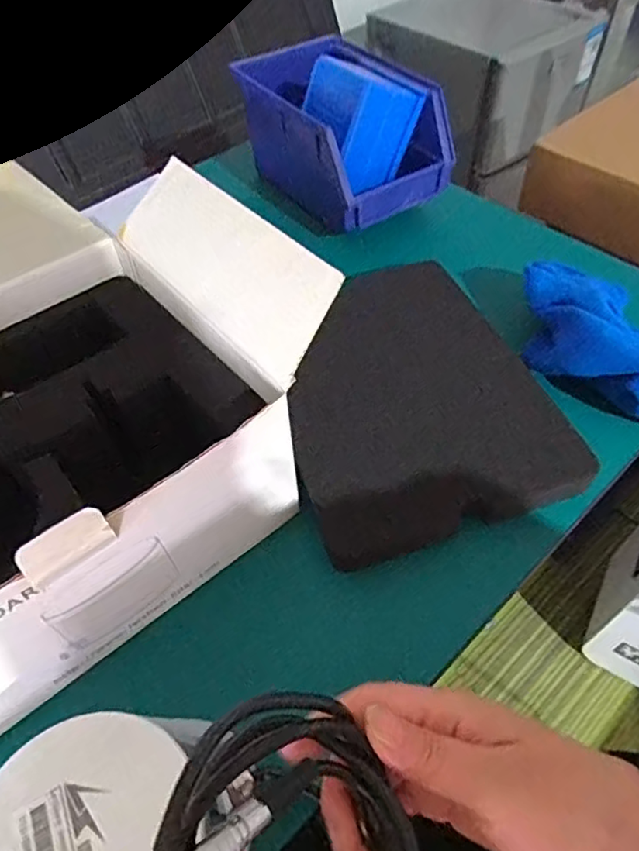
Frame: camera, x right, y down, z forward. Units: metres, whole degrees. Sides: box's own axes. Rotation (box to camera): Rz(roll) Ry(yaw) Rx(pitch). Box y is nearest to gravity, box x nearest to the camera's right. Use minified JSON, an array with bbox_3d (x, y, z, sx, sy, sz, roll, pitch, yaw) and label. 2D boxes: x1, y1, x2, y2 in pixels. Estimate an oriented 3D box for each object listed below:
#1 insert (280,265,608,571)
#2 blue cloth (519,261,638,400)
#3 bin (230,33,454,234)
[{"bbox_3d":[0.066,-0.029,0.461,0.194,0.031,0.241,-15,52,-10],"label":"insert"},{"bbox_3d":[0.231,-0.068,0.477,0.083,0.056,0.204,-25,55,-17],"label":"blue cloth"},{"bbox_3d":[0.028,-0.301,0.616,0.139,0.116,0.199,-28,55,-19],"label":"bin"}]

